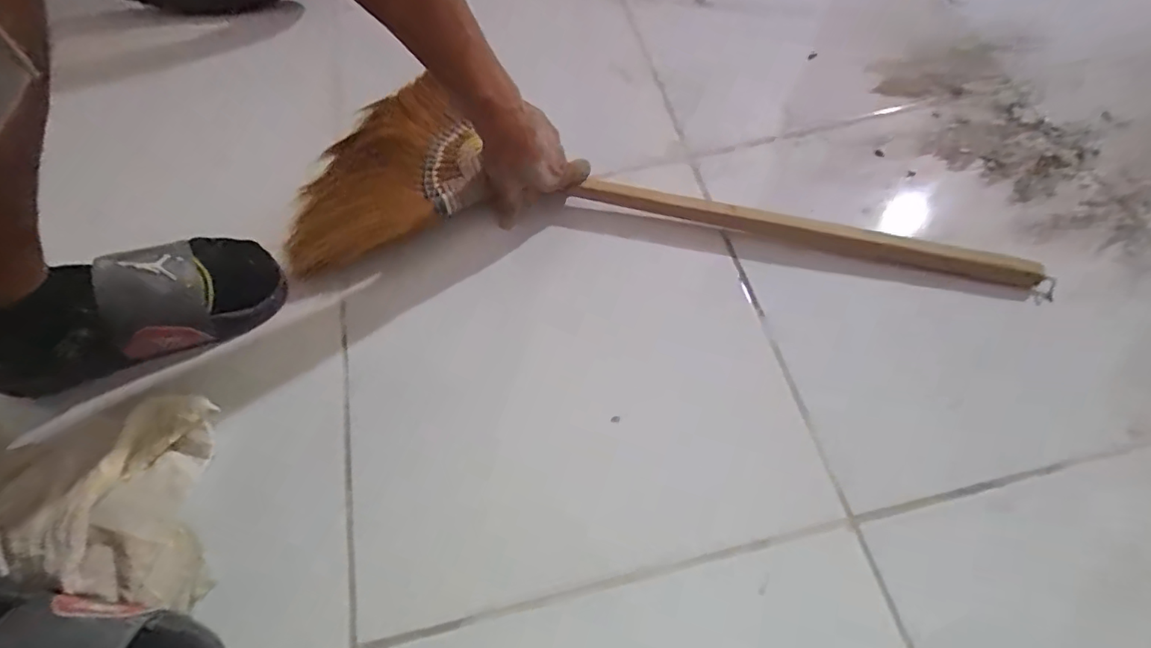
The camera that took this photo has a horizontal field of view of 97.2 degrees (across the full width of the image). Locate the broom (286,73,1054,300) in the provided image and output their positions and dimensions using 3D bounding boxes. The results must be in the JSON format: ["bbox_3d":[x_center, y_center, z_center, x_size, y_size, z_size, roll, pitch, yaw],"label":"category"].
[{"bbox_3d":[0.077,-0.099,0.521,0.729,0.040,0.252,13,65,6],"label":"broom"}]

